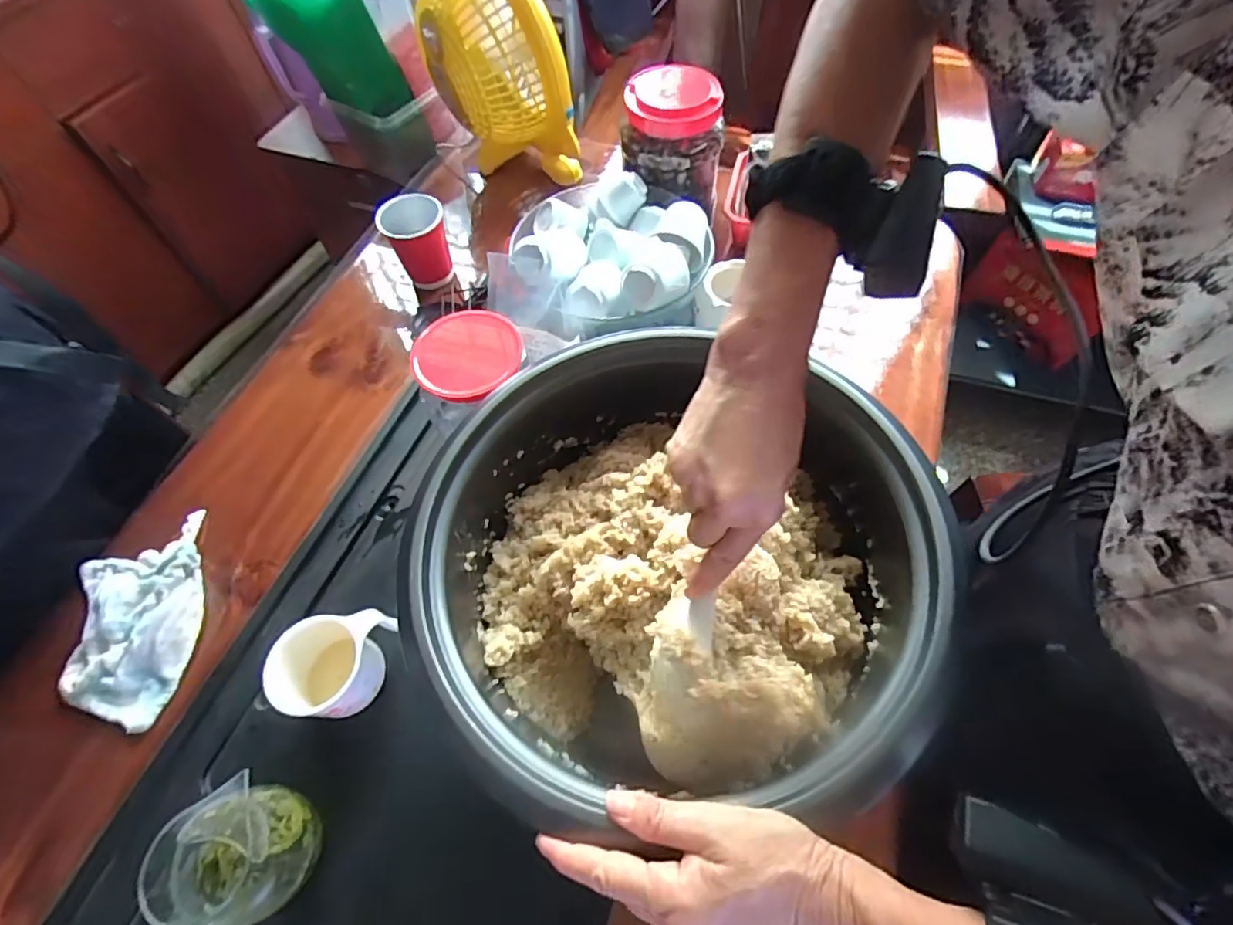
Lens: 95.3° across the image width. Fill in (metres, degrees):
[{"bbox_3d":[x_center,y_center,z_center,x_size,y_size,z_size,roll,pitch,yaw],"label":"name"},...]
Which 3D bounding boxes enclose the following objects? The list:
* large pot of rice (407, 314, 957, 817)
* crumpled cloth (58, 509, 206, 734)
[{"bbox_3d":[0.045,0.074,0.451,0.357,0.151,0.335,-1,60,2],"label":"large pot of rice"},{"bbox_3d":[-0.429,0.136,0.501,0.108,0.042,0.184,-12,60,-5],"label":"crumpled cloth"}]

